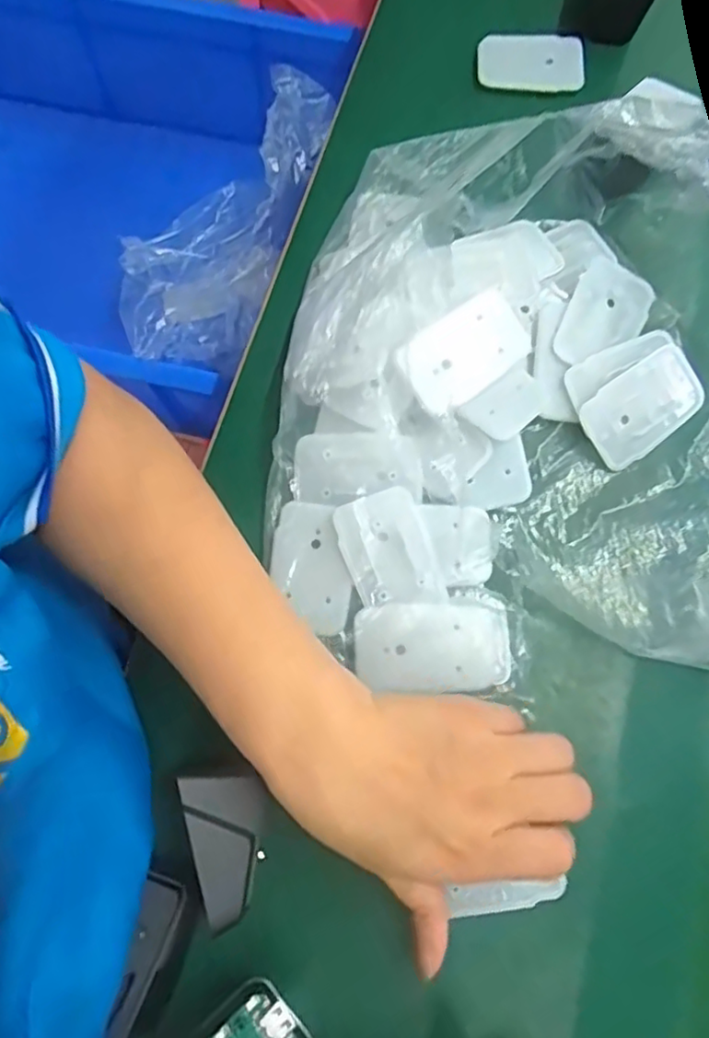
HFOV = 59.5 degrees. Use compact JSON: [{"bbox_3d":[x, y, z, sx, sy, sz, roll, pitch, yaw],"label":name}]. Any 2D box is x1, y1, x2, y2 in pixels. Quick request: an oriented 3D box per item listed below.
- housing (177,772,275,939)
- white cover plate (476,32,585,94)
[{"bbox_3d":[-0.053,0.141,0.270,0.035,0.010,0.060,-8,79,-29],"label":"housing"},{"bbox_3d":[0.118,-0.306,0.416,0.070,0.008,0.040,3,75,0],"label":"white cover plate"}]

